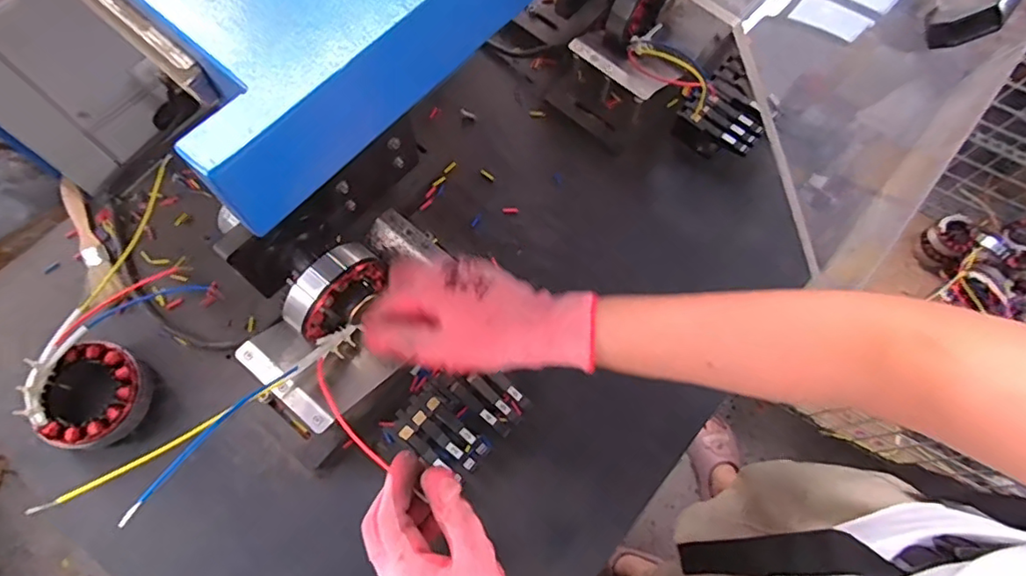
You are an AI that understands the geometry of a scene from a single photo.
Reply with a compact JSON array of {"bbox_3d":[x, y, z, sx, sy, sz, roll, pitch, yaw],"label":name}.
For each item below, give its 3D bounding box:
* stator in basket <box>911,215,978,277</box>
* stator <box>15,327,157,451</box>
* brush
[{"bbox_3d":[0.956,-0.100,1.280,0.103,0.071,0.109,37,73,10],"label":"stator in basket"},{"bbox_3d":[-0.361,0.090,0.496,0.091,0.047,0.082,36,73,9],"label":"stator"},{"bbox_3d":[-0.414,-0.042,0.556,0.034,0.011,0.137,-31,75,-12],"label":"brush"}]

